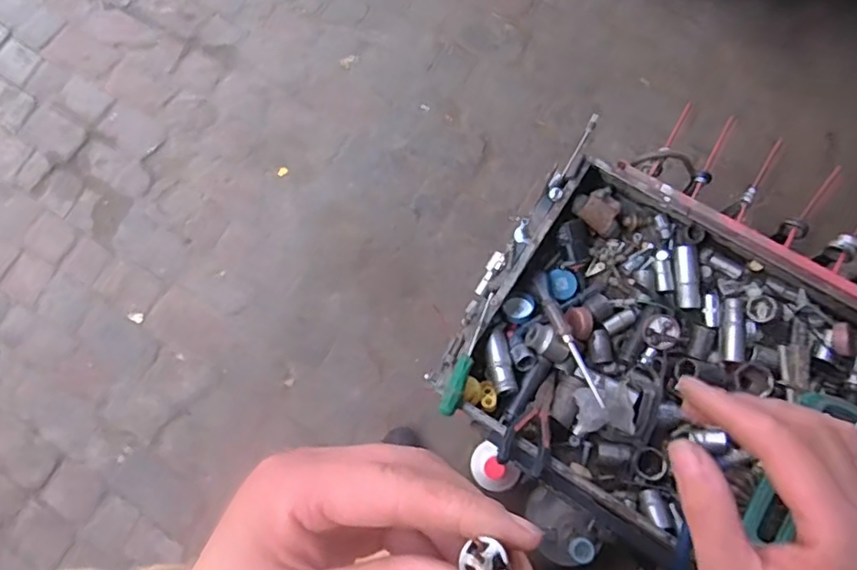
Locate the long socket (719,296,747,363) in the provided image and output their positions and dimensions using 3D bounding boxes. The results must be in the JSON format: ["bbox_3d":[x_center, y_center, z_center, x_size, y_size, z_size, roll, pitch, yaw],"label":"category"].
[{"bbox_3d":[0.352,0.052,0.692,0.022,0.017,0.073,3,76,6],"label":"long socket"}]

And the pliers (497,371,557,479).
[{"bbox_3d":[0.122,0.151,0.671,0.049,0.020,0.138,31,46,6],"label":"pliers"}]

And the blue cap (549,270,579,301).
[{"bbox_3d":[0.164,-0.001,0.723,0.036,0.014,0.036,0,76,-1],"label":"blue cap"}]

